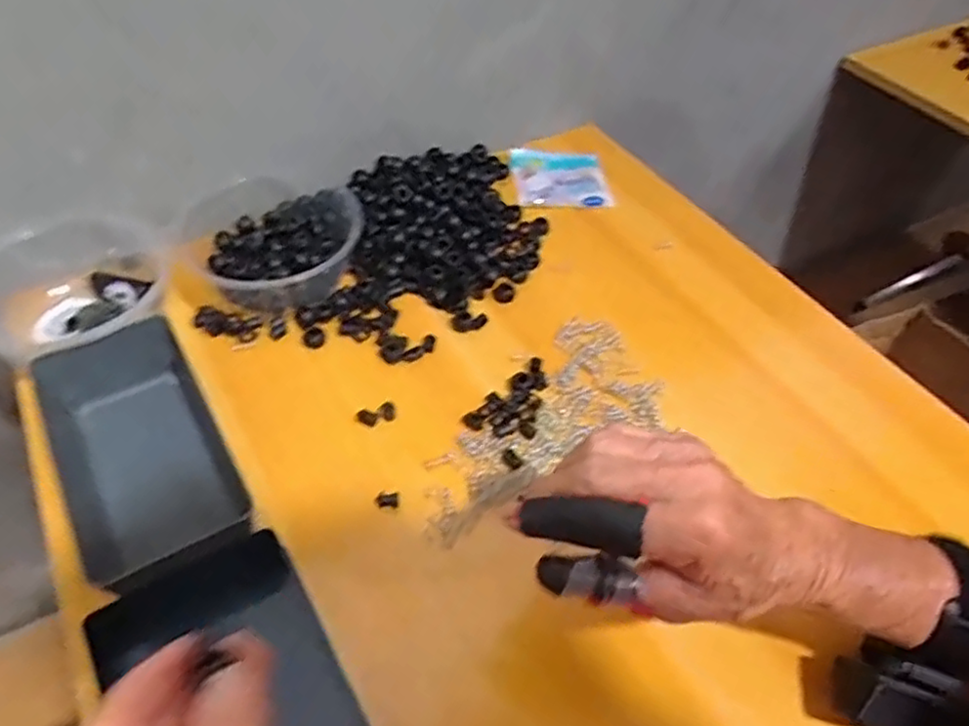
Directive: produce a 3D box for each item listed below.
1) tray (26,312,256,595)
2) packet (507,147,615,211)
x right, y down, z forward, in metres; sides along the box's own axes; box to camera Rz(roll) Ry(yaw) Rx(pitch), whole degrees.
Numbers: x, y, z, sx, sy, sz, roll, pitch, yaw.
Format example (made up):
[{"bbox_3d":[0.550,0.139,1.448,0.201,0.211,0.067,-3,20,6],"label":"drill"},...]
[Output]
[{"bbox_3d":[-0.235,0.045,0.441,0.086,0.049,0.190,-25,56,-21],"label":"tray"},{"bbox_3d":[0.076,-0.184,0.674,0.090,0.009,0.088,-3,50,-7],"label":"packet"}]

